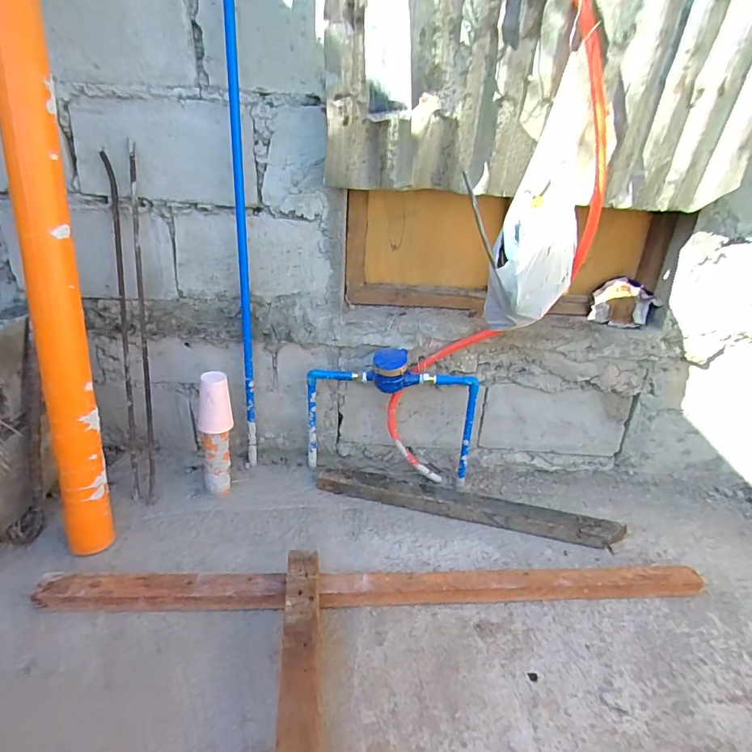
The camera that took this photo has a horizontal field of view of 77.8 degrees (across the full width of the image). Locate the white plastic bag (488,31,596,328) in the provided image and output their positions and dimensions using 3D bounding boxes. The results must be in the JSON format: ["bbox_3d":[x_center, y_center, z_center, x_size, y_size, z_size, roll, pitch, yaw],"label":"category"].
[{"bbox_3d":[0.331,-0.335,0.909,0.117,0.481,0.218,17,-5,32],"label":"white plastic bag"}]

